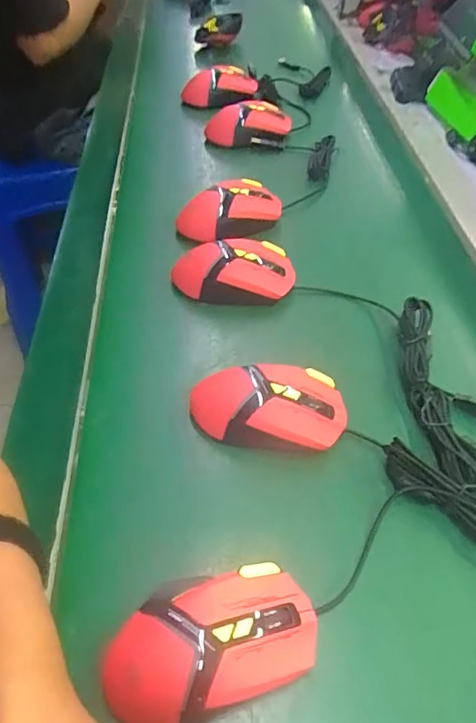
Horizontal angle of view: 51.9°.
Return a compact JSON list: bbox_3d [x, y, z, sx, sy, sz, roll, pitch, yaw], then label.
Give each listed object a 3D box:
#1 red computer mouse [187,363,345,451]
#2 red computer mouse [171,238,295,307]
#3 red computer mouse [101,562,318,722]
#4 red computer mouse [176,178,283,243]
[{"bbox_3d":[0.023,0.036,0.393,0.124,0.049,0.063,5,51,6],"label":"red computer mouse"},{"bbox_3d":[-0.005,-0.091,0.489,0.122,0.045,0.066,6,51,6],"label":"red computer mouse"},{"bbox_3d":[-0.014,0.163,0.282,0.120,0.048,0.070,-19,53,-13],"label":"red computer mouse"},{"bbox_3d":[-0.009,-0.173,0.554,0.118,0.043,0.062,-22,54,-16],"label":"red computer mouse"}]

